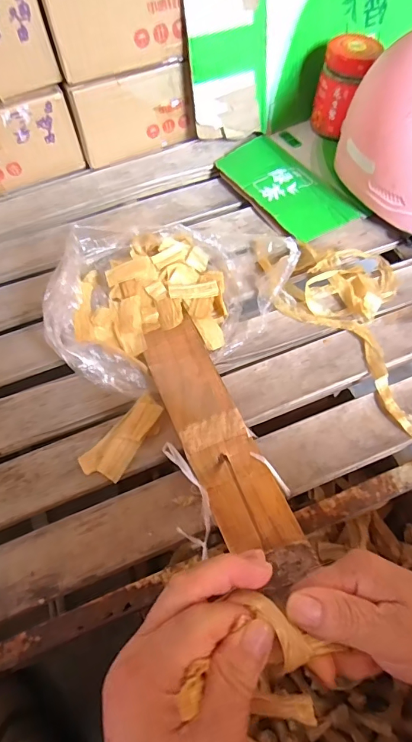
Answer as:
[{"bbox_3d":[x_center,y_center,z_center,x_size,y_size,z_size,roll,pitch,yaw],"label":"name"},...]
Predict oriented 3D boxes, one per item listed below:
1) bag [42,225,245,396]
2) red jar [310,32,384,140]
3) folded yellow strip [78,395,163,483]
[{"bbox_3d":[-0.056,-0.075,0.435,0.198,0.086,0.186,-5,61,1],"label":"bag"},{"bbox_3d":[0.191,-0.379,0.574,0.069,0.104,0.065,0,60,0],"label":"red jar"},{"bbox_3d":[-0.079,0.061,0.401,0.039,0.014,0.087,27,63,14],"label":"folded yellow strip"}]

